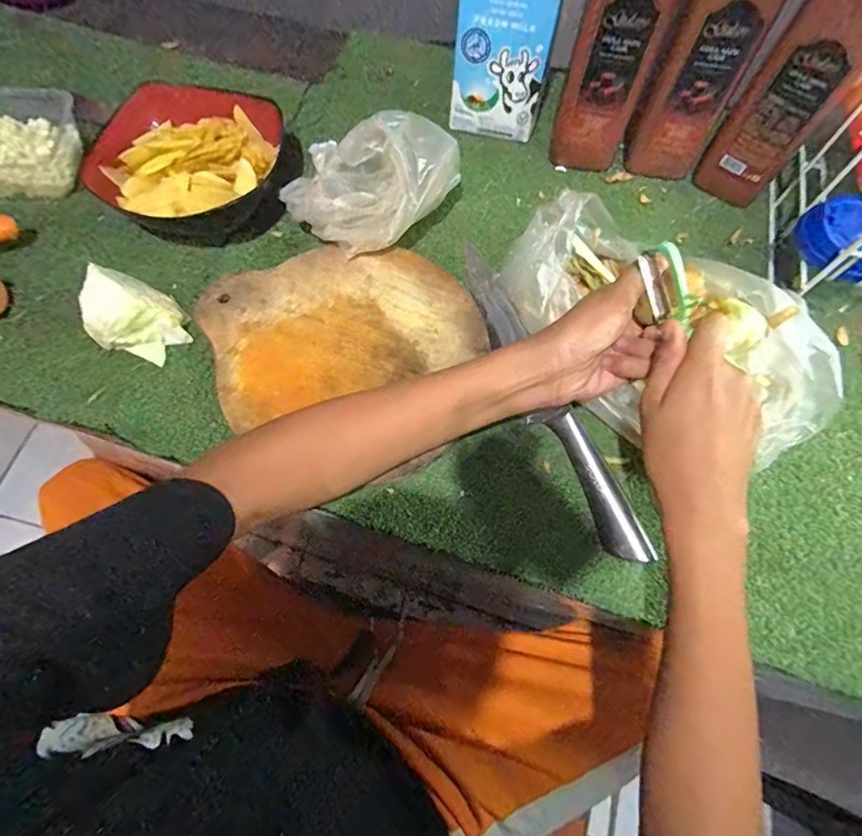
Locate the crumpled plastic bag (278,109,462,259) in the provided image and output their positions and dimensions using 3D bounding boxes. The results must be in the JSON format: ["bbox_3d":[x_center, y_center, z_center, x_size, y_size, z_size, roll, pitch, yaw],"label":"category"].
[{"bbox_3d":[-0.059,-0.231,0.461,0.131,0.068,0.130,38,72,11],"label":"crumpled plastic bag"}]

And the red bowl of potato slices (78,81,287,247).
[{"bbox_3d":[-0.244,-0.256,0.498,0.184,0.069,0.145,-12,70,-8],"label":"red bowl of potato slices"}]

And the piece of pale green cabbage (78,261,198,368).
[{"bbox_3d":[-0.266,-0.091,0.436,0.077,0.058,0.065,25,70,7],"label":"piece of pale green cabbage"}]

